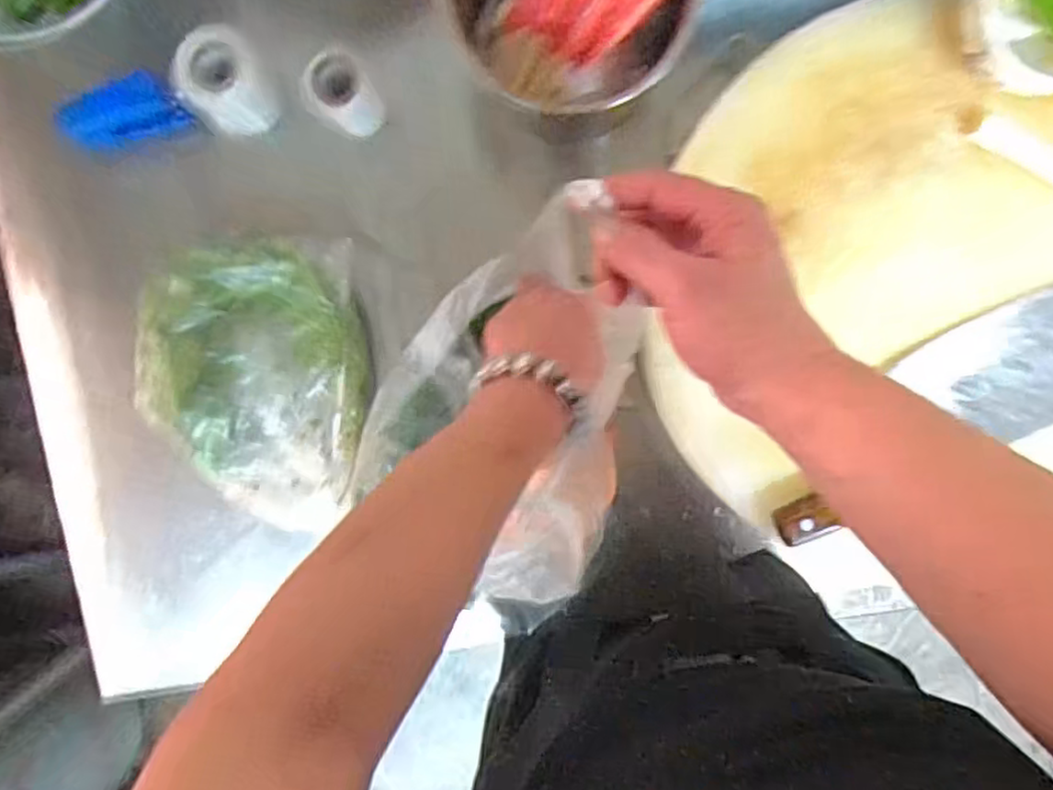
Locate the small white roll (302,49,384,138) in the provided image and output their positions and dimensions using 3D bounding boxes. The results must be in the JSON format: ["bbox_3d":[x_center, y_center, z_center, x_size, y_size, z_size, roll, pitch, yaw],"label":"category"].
[{"bbox_3d":[-0.149,-0.246,0.552,0.051,0.061,0.047,0,94,2],"label":"small white roll"}]

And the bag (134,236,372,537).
[{"bbox_3d":[-0.231,-0.007,0.562,0.184,0.053,0.243,1,94,2],"label":"bag"}]

